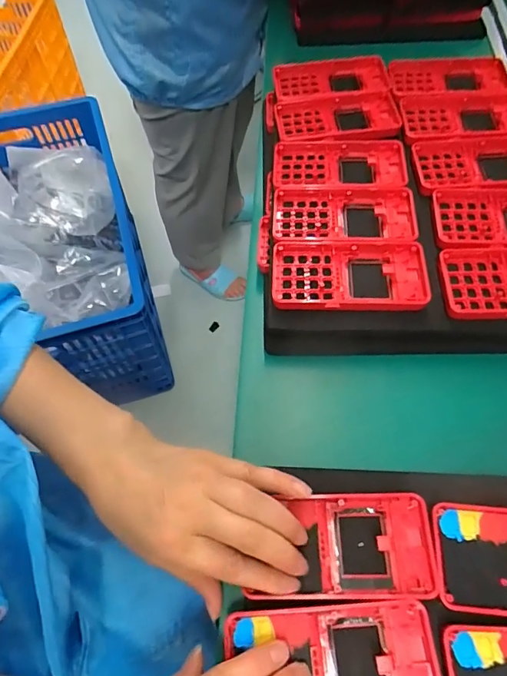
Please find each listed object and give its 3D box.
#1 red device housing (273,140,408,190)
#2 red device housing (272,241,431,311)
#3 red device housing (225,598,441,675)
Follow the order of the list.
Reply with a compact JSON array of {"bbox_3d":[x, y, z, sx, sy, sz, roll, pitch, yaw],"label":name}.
[{"bbox_3d":[0.083,-0.165,0.419,0.125,0.019,0.070,2,62,2],"label":"red device housing"},{"bbox_3d":[0.079,-0.052,0.358,0.124,0.014,0.066,2,62,2],"label":"red device housing"},{"bbox_3d":[0.047,0.192,0.254,0.120,0.016,0.060,-4,64,-1],"label":"red device housing"}]

